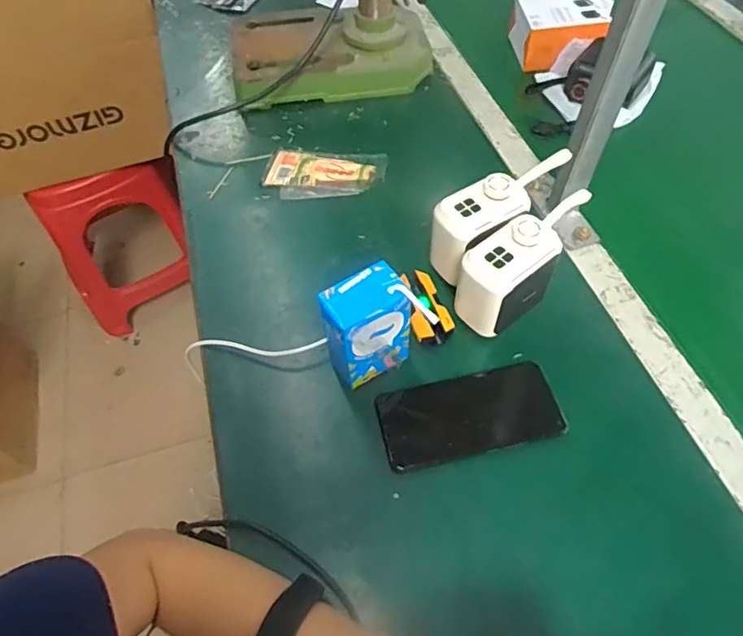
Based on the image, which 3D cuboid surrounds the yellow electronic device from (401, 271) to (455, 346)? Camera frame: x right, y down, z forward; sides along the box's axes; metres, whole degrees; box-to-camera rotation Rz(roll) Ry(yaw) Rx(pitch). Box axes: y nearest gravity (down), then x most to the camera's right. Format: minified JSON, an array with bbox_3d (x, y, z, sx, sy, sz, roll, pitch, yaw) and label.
[{"bbox_3d":[0.052,-0.010,0.524,0.037,0.023,0.076,-16,57,-9],"label":"yellow electronic device"}]

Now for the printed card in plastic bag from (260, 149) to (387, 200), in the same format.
[{"bbox_3d":[-0.059,-0.179,0.654,0.148,0.009,0.080,5,56,5],"label":"printed card in plastic bag"}]

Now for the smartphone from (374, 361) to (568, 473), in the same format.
[{"bbox_3d":[0.084,0.084,0.465,0.151,0.005,0.075,-10,56,-5],"label":"smartphone"}]

